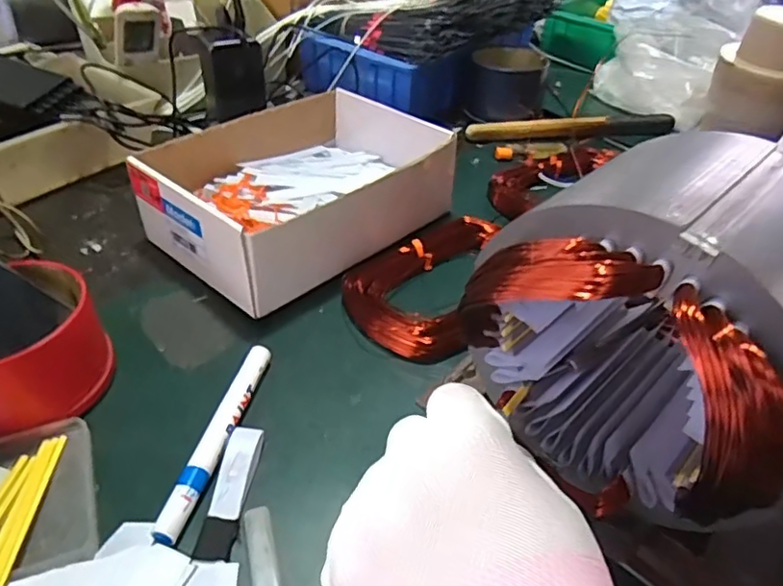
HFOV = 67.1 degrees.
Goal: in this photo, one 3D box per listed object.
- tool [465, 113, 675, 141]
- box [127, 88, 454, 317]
[{"bbox_3d":[0.226,-0.207,0.727,0.261,0.014,0.025,-3,41,-8],"label":"tool"},{"bbox_3d":[-0.084,-0.102,0.538,0.181,0.075,0.237,33,48,29],"label":"box"}]

